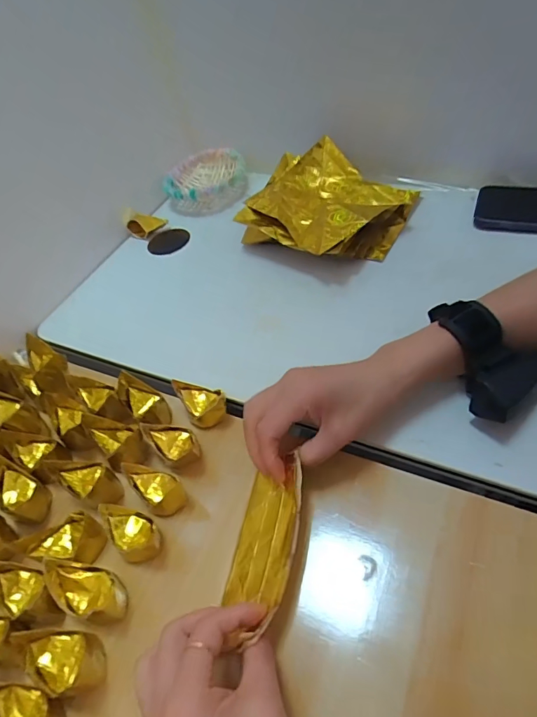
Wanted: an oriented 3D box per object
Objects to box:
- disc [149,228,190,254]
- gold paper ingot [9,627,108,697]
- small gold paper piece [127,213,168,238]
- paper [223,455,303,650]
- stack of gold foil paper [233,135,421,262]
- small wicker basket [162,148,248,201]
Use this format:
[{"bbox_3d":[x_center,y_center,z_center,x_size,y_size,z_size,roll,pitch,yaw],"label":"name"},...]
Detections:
[{"bbox_3d":[-0.135,-0.160,0.591,0.055,0.005,0.057,-6,44,6],"label":"disc"},{"bbox_3d":[-0.134,0.196,0.282,0.050,0.040,0.035,-5,50,10],"label":"gold paper ingot"},{"bbox_3d":[-0.167,-0.185,0.596,0.054,0.025,0.021,0,51,13],"label":"small gold paper piece"},{"bbox_3d":[-0.004,0.128,0.300,0.053,0.020,0.119,-10,50,41],"label":"paper"},{"bbox_3d":[0.066,-0.182,0.513,0.177,0.064,0.168,25,61,30],"label":"stack of gold foil paper"},{"bbox_3d":[-0.097,-0.262,0.645,0.103,0.035,0.119,8,54,20],"label":"small wicker basket"}]

